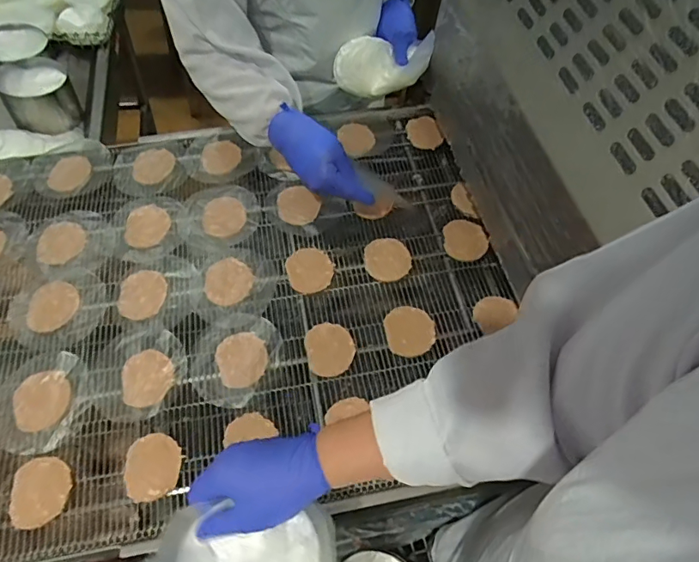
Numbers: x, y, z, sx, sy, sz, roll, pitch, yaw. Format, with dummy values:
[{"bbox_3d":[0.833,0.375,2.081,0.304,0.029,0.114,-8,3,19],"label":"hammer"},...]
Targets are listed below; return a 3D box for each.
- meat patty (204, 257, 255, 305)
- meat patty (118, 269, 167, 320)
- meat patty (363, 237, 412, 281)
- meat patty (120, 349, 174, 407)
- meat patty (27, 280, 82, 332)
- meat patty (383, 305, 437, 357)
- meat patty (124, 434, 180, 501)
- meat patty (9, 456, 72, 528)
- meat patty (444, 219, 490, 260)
[{"bbox_3d":[-0.170,-0.001,0.683,0.066,0.011,0.067,-2,54,3],"label":"meat patty"},{"bbox_3d":[-0.285,0.017,0.667,0.062,0.007,0.072,-3,54,3],"label":"meat patty"},{"bbox_3d":[0.055,-0.032,0.701,0.067,0.006,0.064,39,76,12],"label":"meat patty"},{"bbox_3d":[-0.252,0.118,0.603,0.062,0.012,0.066,-17,54,-7],"label":"meat patty"},{"bbox_3d":[-0.399,0.034,0.655,0.061,0.004,0.071,26,59,2],"label":"meat patty"},{"bbox_3d":[0.080,0.064,0.642,0.064,0.010,0.066,-2,54,3],"label":"meat patty"},{"bbox_3d":[-0.224,0.209,0.551,0.064,0.009,0.068,-34,58,-19],"label":"meat patty"},{"bbox_3d":[-0.343,0.231,0.537,0.061,0.009,0.070,-12,54,-4],"label":"meat patty"},{"bbox_3d":[0.170,-0.061,0.715,0.062,0.014,0.066,-2,54,3],"label":"meat patty"}]

